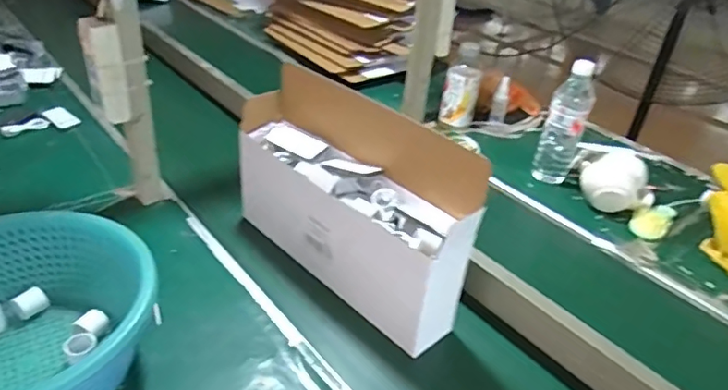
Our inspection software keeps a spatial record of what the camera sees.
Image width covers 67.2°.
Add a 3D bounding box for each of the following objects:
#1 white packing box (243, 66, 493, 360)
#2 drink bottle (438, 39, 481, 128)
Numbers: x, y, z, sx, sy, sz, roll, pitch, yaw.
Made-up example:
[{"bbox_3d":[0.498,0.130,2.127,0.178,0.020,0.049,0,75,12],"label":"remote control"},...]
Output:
[{"bbox_3d":[-0.016,0.002,0.728,0.119,0.218,0.363,-25,46,-39],"label":"white packing box"},{"bbox_3d":[0.206,-0.225,1.153,0.071,0.170,0.072,13,34,8],"label":"drink bottle"}]

